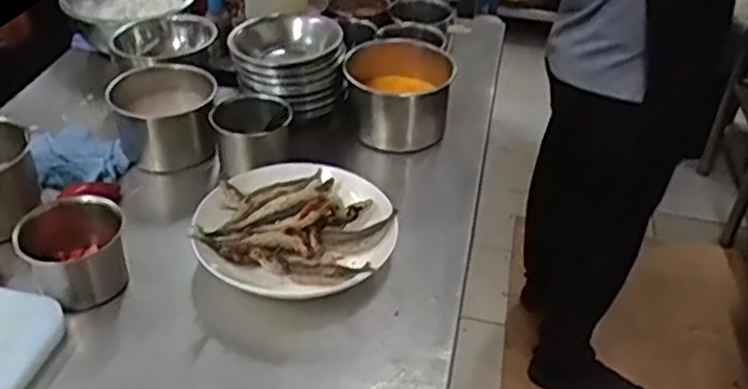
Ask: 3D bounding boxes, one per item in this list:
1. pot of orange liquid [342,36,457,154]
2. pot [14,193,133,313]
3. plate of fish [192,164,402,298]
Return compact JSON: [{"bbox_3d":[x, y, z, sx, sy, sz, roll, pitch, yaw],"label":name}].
[{"bbox_3d":[0.037,-0.162,1.172,0.164,0.125,0.134,7,39,5],"label":"pot of orange liquid"},{"bbox_3d":[-0.351,0.068,0.866,0.113,0.106,0.095,-23,45,-28],"label":"pot"},{"bbox_3d":[-0.100,0.033,0.935,0.251,0.055,0.231,2,38,-1],"label":"plate of fish"}]

